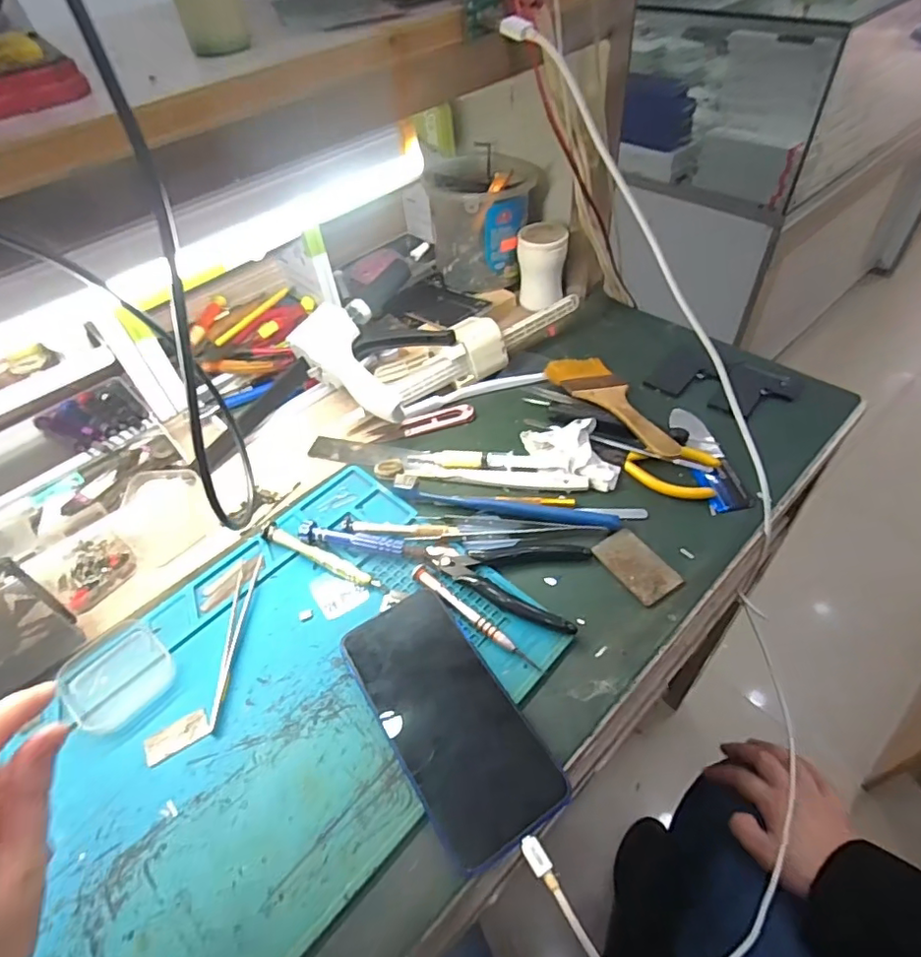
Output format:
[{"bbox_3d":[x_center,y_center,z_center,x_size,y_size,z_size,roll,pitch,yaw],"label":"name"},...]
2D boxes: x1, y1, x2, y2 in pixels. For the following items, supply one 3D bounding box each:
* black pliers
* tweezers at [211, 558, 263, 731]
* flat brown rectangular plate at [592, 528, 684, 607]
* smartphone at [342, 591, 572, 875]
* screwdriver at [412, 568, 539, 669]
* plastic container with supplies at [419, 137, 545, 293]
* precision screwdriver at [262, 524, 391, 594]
[{"bbox_3d":[0.033,0.066,0.415,0.116,0.008,0.073,12,51,16],"label":"black pliers"},{"bbox_3d":[-0.160,0.110,0.398,0.018,0.007,0.126,-7,49,0],"label":"tweezers"},{"bbox_3d":[0.131,0.065,0.415,0.036,0.004,0.060,-28,52,-17],"label":"flat brown rectangular plate"},{"bbox_3d":[-0.009,0.145,0.348,0.074,0.015,0.159,-28,52,-18],"label":"smartphone"},{"bbox_3d":[0.008,0.097,0.393,0.112,0.009,0.010,33,60,30],"label":"screwdriver"},{"bbox_3d":[0.030,-0.298,0.646,0.116,0.114,0.103,0,49,6],"label":"plastic container with supplies"},{"bbox_3d":[-0.106,0.062,0.433,0.115,0.014,0.012,20,54,22],"label":"precision screwdriver"}]

